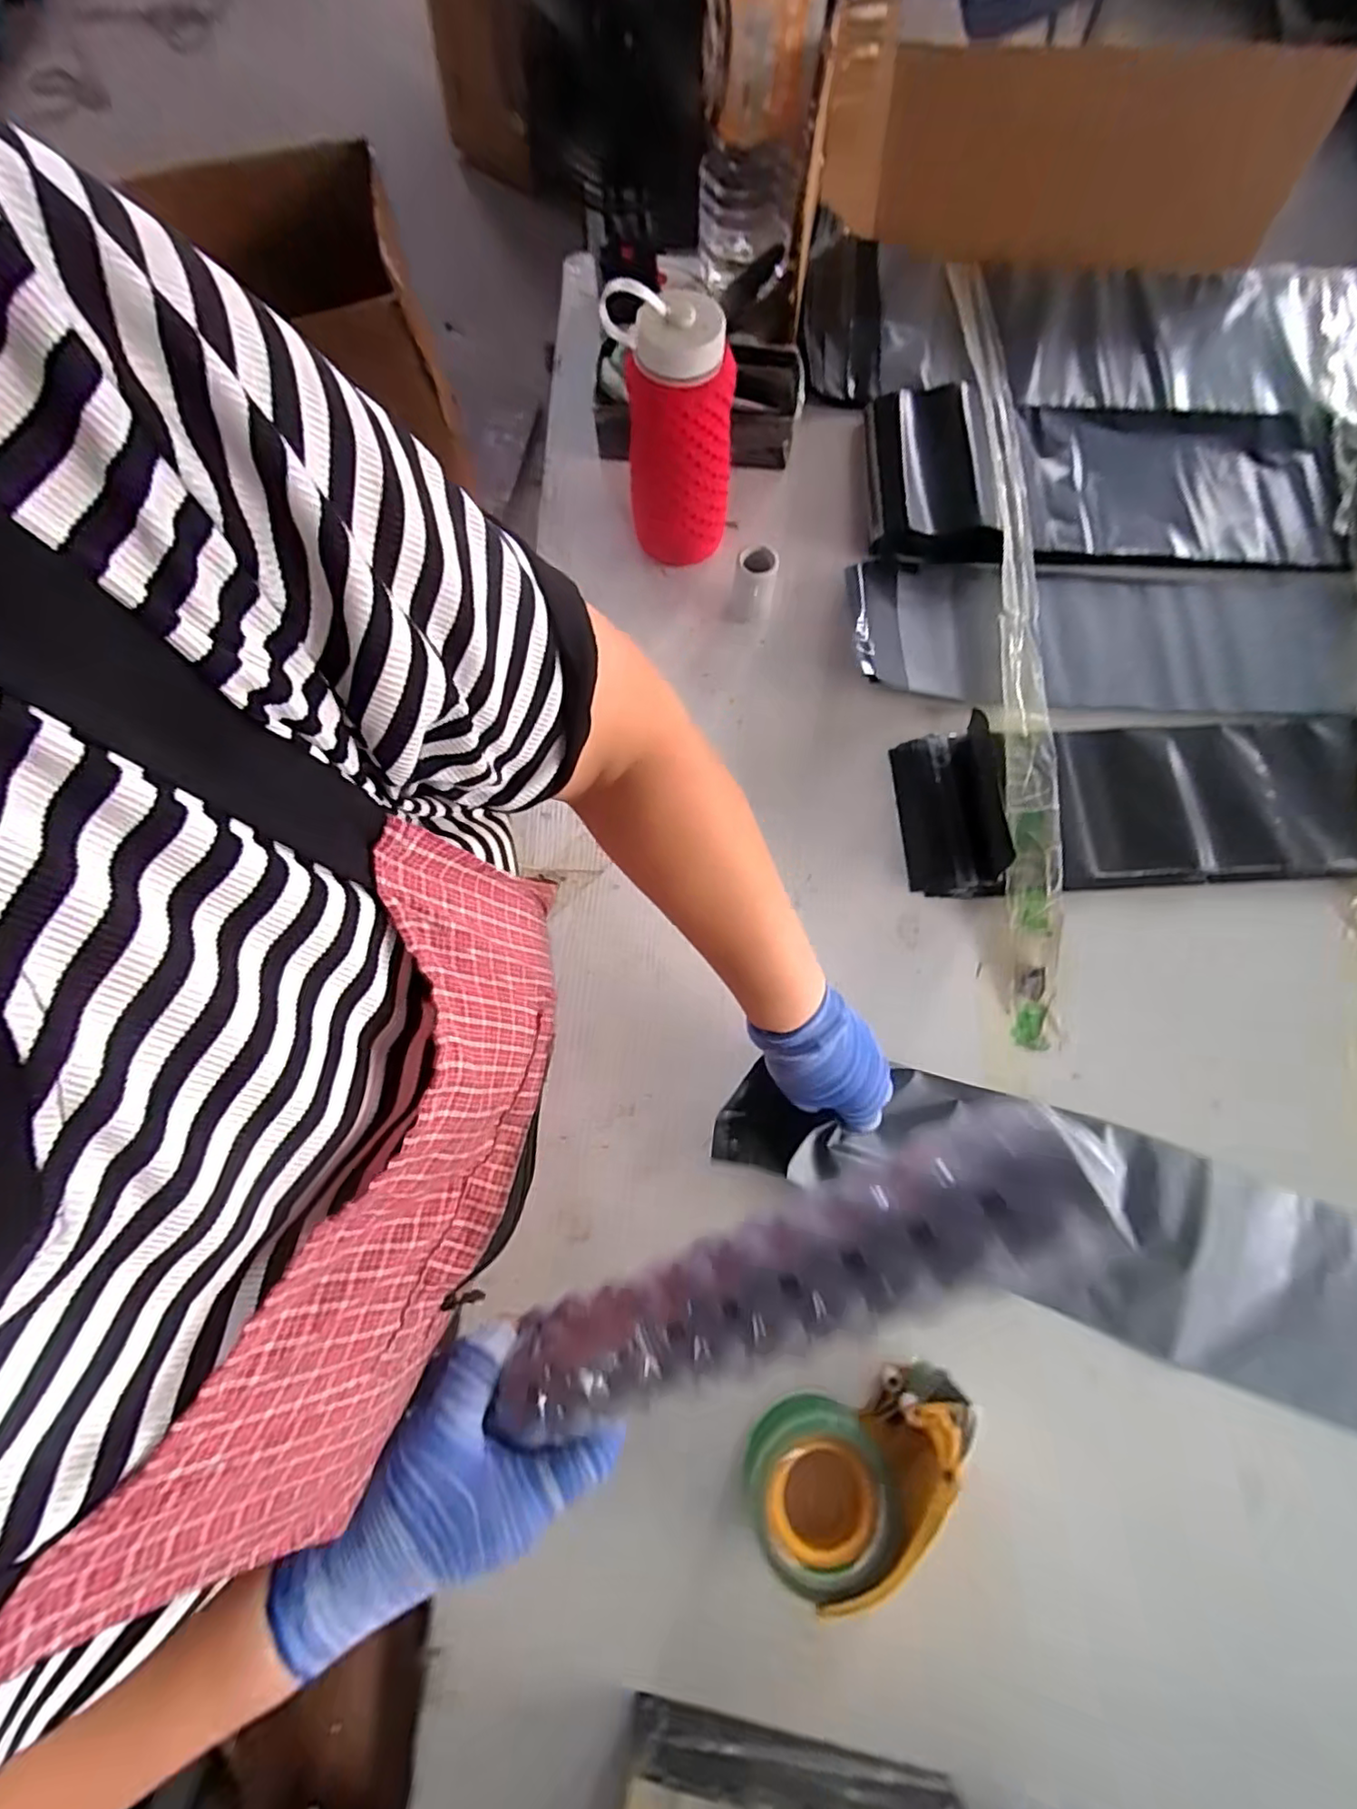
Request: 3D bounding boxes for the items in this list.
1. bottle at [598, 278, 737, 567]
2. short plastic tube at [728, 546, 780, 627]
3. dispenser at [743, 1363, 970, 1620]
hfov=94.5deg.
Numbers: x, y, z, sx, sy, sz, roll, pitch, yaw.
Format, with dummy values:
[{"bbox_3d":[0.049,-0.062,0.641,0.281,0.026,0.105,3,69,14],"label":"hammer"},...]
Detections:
[{"bbox_3d":[-0.005,-0.421,0.579,0.101,0.209,0.072,-5,73,-2],"label":"bottle"},{"bbox_3d":[0.074,-0.316,0.626,0.042,0.062,0.039,8,73,2],"label":"short plastic tube"},{"bbox_3d":[0.126,0.393,0.424,0.154,0.052,0.103,-11,73,-4],"label":"dispenser"}]

